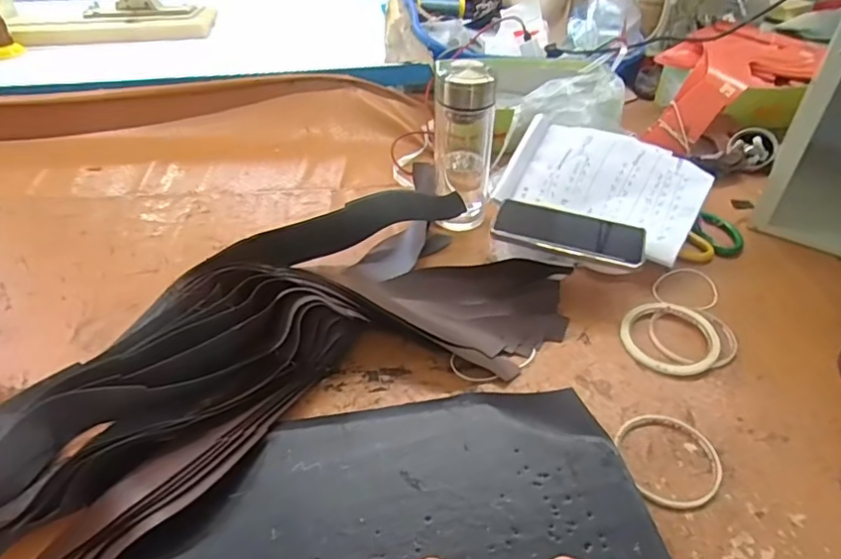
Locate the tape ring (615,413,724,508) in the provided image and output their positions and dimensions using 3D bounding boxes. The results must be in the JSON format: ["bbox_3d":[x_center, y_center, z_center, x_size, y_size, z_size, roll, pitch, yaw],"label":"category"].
[{"bbox_3d":[0.212,0.151,0.472,0.085,0.005,0.086,0,41,0],"label":"tape ring"}]

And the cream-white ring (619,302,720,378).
[{"bbox_3d":[0.257,0.059,0.573,0.098,0.010,0.094,0,41,0],"label":"cream-white ring"}]

